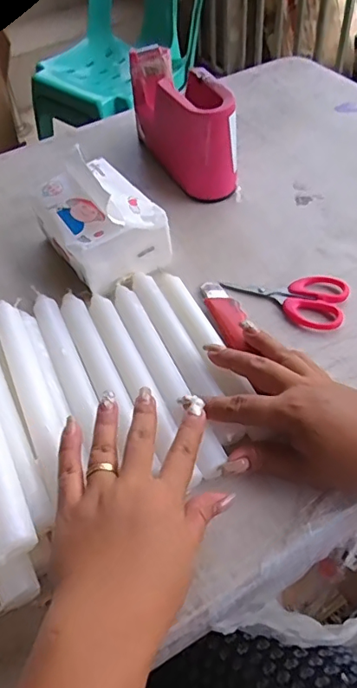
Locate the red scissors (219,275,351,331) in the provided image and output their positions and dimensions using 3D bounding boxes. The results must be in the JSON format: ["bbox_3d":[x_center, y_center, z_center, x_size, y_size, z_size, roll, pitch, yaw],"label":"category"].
[{"bbox_3d":[0.096,-0.046,0.468,0.111,0.010,0.059,16,54,16],"label":"red scissors"}]

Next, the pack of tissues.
[{"bbox_3d":[-0.080,-0.117,0.500,0.094,0.070,0.127,-31,56,-20],"label":"pack of tissues"}]

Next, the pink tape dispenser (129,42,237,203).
[{"bbox_3d":[0.007,-0.249,0.580,0.057,0.105,0.182,-22,53,-13],"label":"pink tape dispenser"}]

